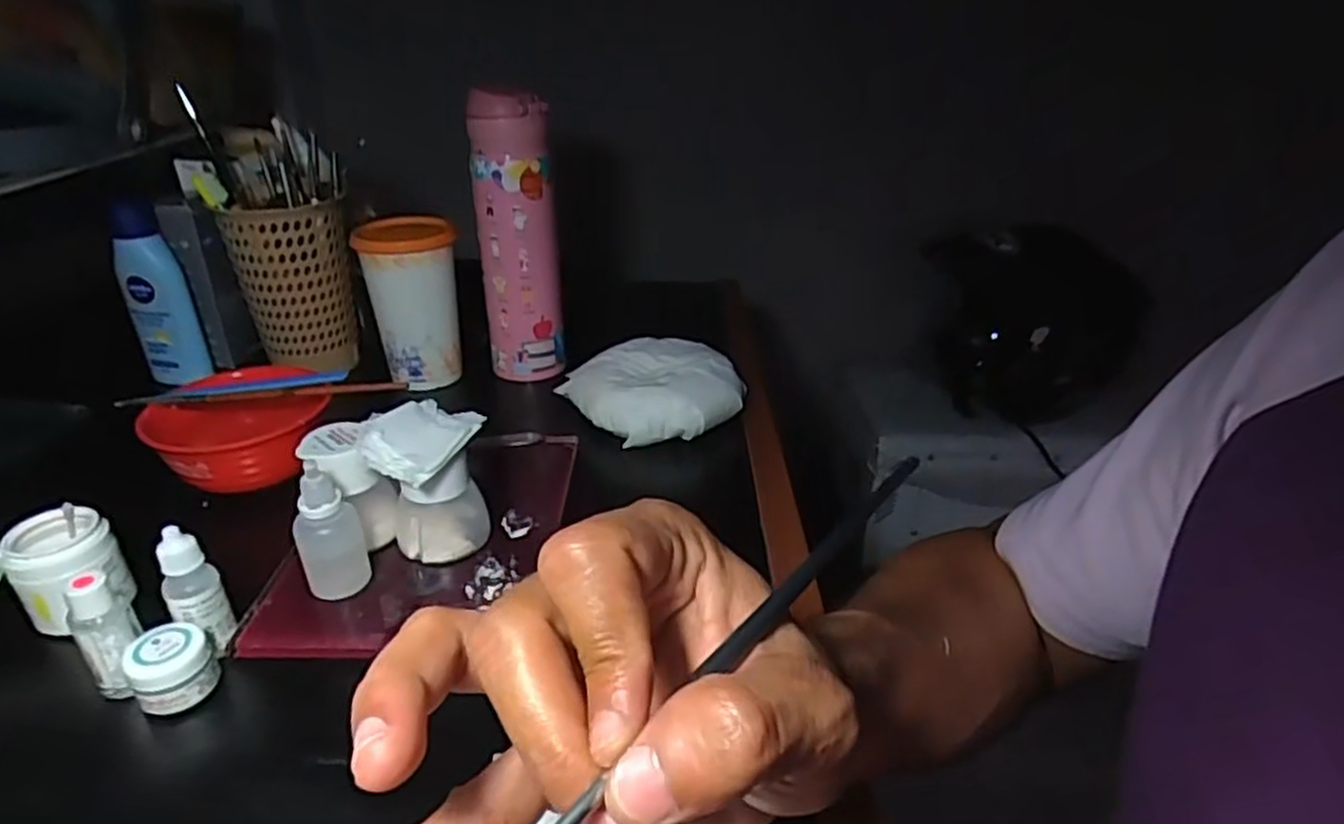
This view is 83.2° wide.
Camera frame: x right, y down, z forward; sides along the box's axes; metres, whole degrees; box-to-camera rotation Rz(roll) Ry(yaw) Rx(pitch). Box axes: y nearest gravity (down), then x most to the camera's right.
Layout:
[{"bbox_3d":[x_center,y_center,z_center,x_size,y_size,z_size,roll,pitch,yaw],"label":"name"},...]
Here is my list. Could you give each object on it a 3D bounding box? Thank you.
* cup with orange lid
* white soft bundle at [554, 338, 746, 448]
[{"bbox_3d":[-0.209,-0.090,0.615,0.069,0.122,0.072,-5,29,-12],"label":"cup with orange lid"},{"bbox_3d":[-0.013,-0.017,0.582,0.120,0.048,0.112,26,37,38],"label":"white soft bundle"}]

